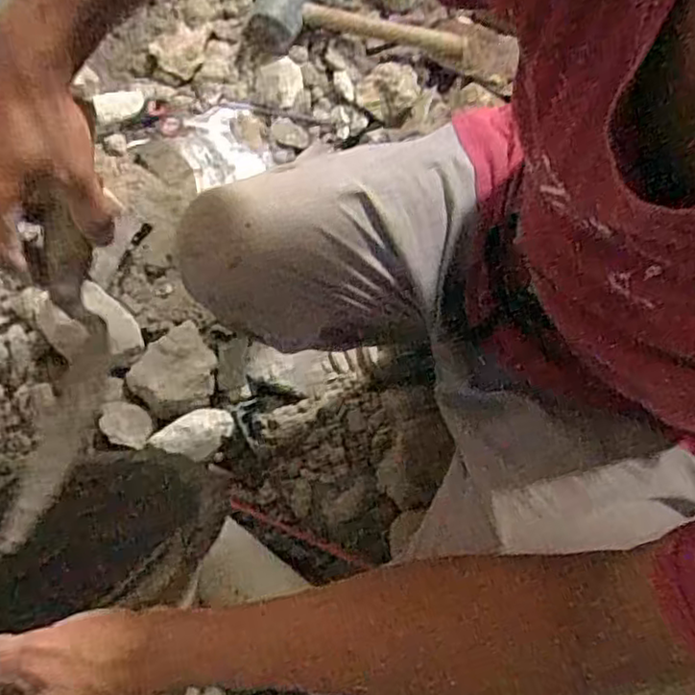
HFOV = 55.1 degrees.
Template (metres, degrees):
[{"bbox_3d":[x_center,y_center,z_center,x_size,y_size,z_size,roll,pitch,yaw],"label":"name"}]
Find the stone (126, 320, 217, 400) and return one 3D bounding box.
[{"bbox_3d":[-0.206,0.021,0.813,0.089,0.033,0.101,40,74,12],"label":"stone"}]

